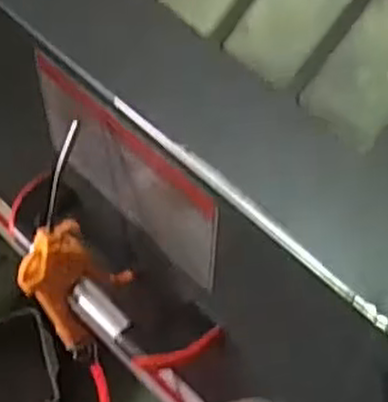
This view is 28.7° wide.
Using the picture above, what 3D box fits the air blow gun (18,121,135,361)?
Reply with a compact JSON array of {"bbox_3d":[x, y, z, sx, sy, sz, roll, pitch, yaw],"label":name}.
[{"bbox_3d":[-0.098,0.048,0.617,0.038,0.240,0.087,30,57,19],"label":"air blow gun"}]

